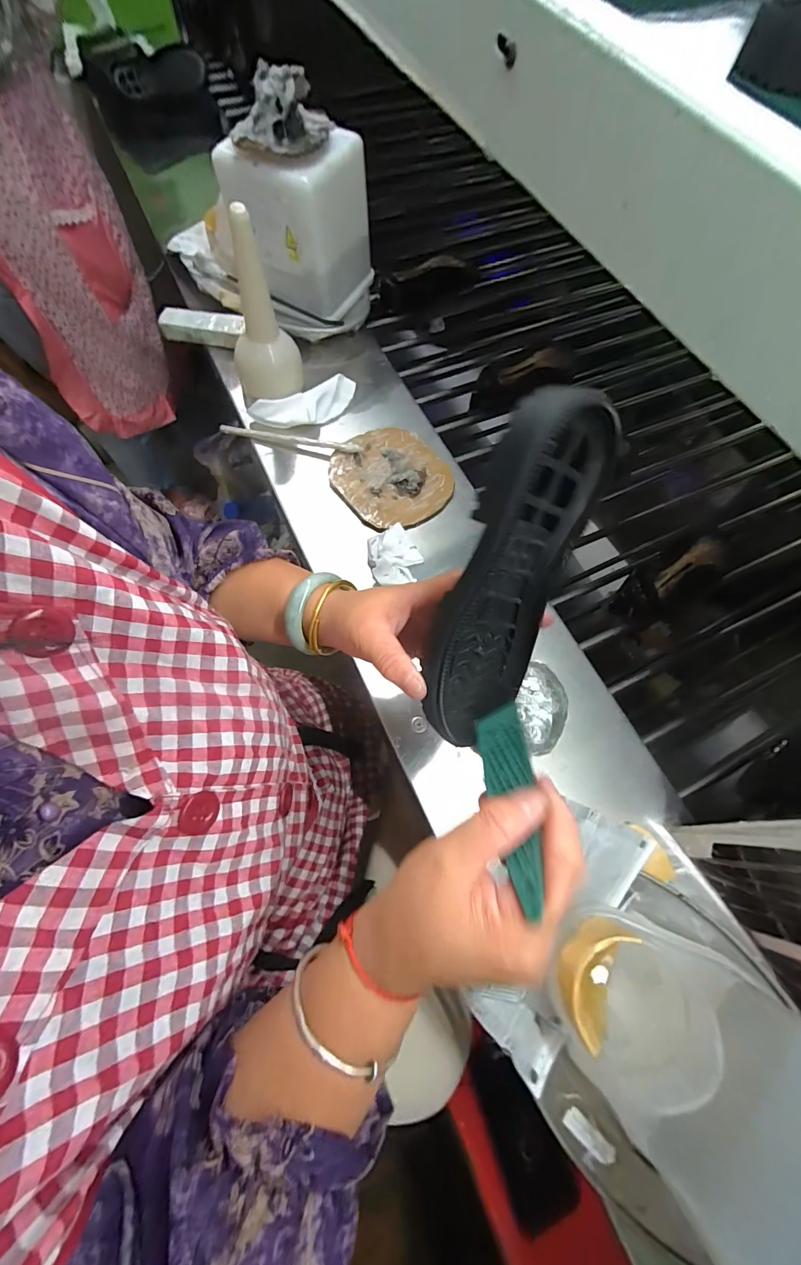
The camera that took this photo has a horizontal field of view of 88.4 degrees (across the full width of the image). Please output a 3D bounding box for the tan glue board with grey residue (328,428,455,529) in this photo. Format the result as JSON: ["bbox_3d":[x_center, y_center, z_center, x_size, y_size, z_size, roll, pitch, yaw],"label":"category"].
[{"bbox_3d":[-0.010,-0.206,0.543,0.142,0.021,0.148,-35,73,-15],"label":"tan glue board with grey residue"}]

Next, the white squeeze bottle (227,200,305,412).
[{"bbox_3d":[-0.179,-0.388,0.520,0.086,0.200,0.067,-17,69,-9],"label":"white squeeze bottle"}]

